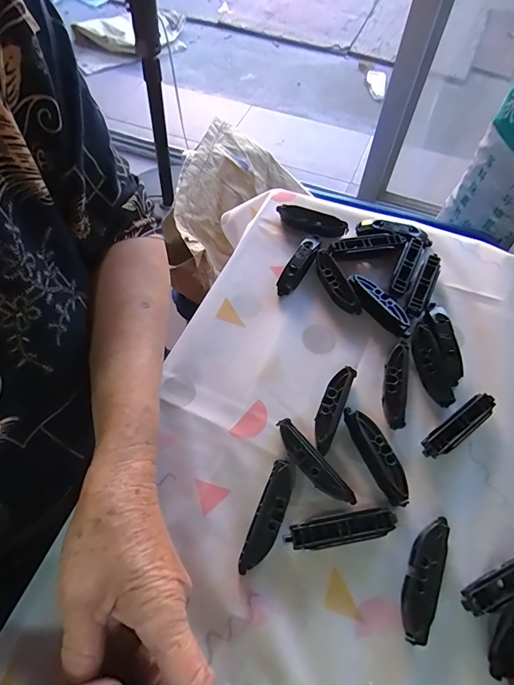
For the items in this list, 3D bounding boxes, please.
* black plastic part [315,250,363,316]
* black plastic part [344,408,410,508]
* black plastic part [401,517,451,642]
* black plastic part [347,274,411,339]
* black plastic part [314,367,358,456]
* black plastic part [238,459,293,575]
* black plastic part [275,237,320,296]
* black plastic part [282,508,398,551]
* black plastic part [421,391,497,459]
[{"bbox_3d":[0.081,-0.060,0.404,0.018,0.023,0.077,-23,63,-13],"label":"black plastic part"},{"bbox_3d":[0.097,0.088,0.315,0.020,0.013,0.080,-22,63,-12],"label":"black plastic part"},{"bbox_3d":[0.117,0.161,0.272,0.018,0.014,0.080,22,63,11],"label":"black plastic part"},{"bbox_3d":[0.121,-0.037,0.389,0.024,0.016,0.079,-35,67,-18],"label":"black plastic part"},{"bbox_3d":[0.064,0.056,0.335,0.019,0.014,0.077,22,63,12],"label":"black plastic part"},{"bbox_3d":[0.010,0.130,0.295,0.020,0.012,0.080,19,62,10],"label":"black plastic part"},{"bbox_3d":[0.045,-0.082,0.413,0.019,0.021,0.075,26,64,14],"label":"black plastic part"},{"bbox_3d":[0.061,0.138,0.288,0.080,0.015,0.018,-9,61,-5],"label":"black plastic part"},{"bbox_3d":[0.166,0.069,0.323,0.076,0.014,0.019,-32,66,-17],"label":"black plastic part"}]

